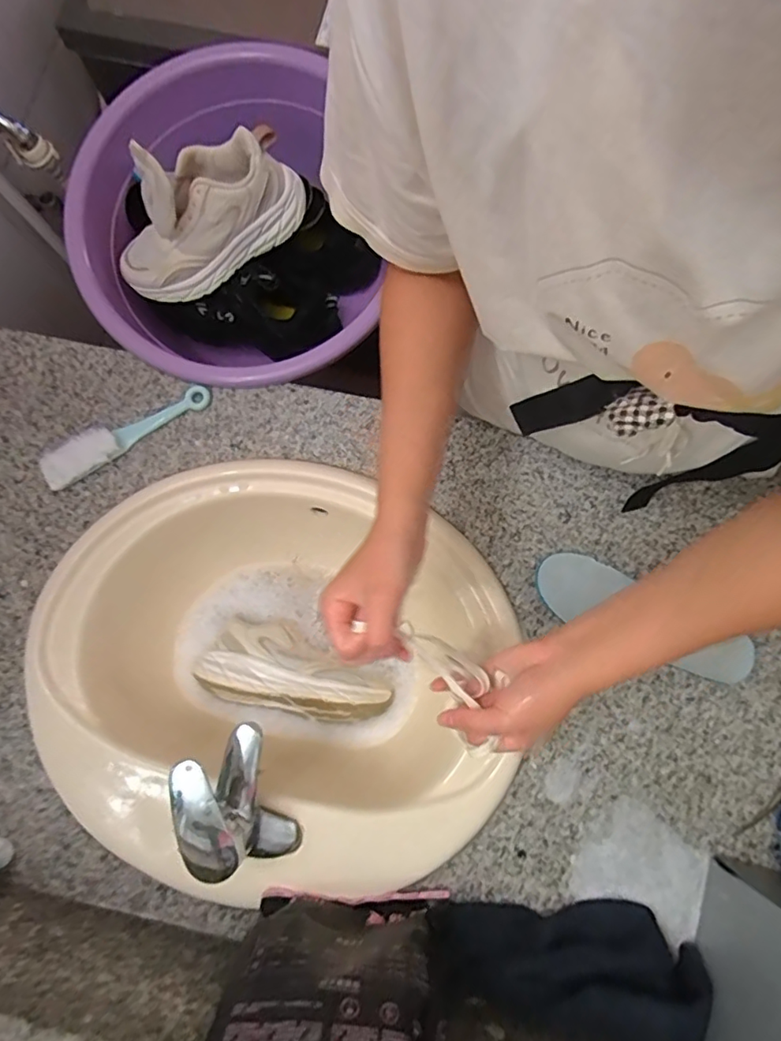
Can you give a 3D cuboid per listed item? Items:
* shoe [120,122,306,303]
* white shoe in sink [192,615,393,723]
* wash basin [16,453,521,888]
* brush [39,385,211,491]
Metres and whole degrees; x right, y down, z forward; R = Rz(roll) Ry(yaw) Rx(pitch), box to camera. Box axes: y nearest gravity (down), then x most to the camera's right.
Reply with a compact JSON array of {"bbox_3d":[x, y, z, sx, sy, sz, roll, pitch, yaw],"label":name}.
[{"bbox_3d":[-0.223,-0.368,0.628,0.236,0.116,0.105,-35,81,-6],"label":"shoe"},{"bbox_3d":[-0.117,0.196,0.646,0.236,0.069,0.107,17,79,5],"label":"white shoe in sink"},{"bbox_3d":[-0.127,0.150,0.610,0.519,0.161,0.475,1,78,2],"label":"wash basin"},{"bbox_3d":[-0.309,-0.104,0.611,0.207,0.023,0.048,-30,81,-5],"label":"brush"}]

